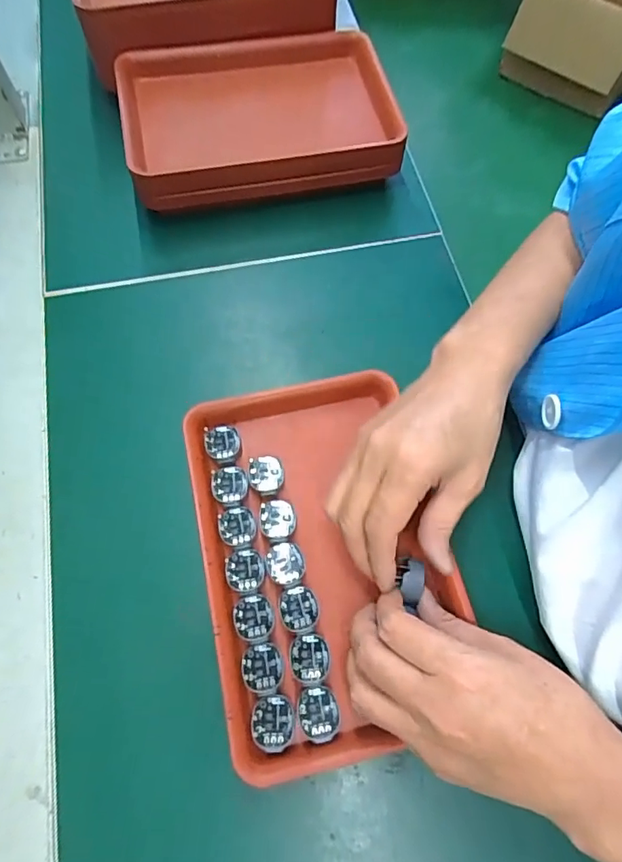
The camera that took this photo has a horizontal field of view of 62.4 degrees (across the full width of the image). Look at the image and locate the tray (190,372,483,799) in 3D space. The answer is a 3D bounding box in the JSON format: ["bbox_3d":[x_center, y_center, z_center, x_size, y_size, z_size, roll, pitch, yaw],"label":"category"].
[{"bbox_3d":[0.007,0.078,0.342,0.152,0.024,0.235,-12,67,-6],"label":"tray"}]

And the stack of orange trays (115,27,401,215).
[{"bbox_3d":[-0.048,-0.286,0.476,0.231,0.063,0.157,-12,67,-6],"label":"stack of orange trays"}]

